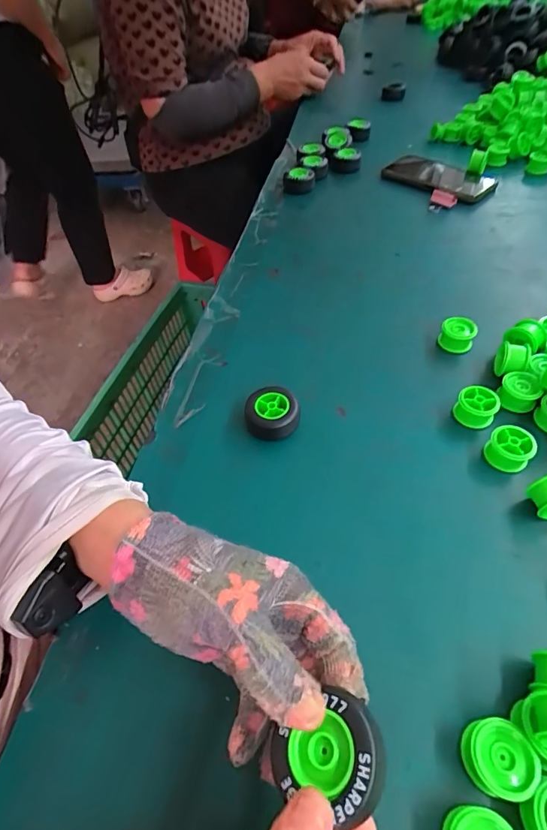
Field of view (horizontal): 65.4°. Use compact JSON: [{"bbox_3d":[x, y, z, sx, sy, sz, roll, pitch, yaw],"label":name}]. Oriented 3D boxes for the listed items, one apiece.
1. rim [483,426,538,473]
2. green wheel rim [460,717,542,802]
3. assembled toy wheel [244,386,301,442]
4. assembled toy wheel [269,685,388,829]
[{"bbox_3d":[0.193,0.030,0.352,0.033,0.031,0.030,29,59,26],"label":"rim"},{"bbox_3d":[0.122,0.186,0.231,0.033,0.025,0.032,0,51,5],"label":"green wheel rim"},{"bbox_3d":[-0.001,0.001,0.387,0.047,0.028,0.047,-3,51,3],"label":"assembled toy wheel"},{"bbox_3d":[0.027,0.152,0.192,0.050,0.022,0.040,-5,49,31],"label":"assembled toy wheel"}]

